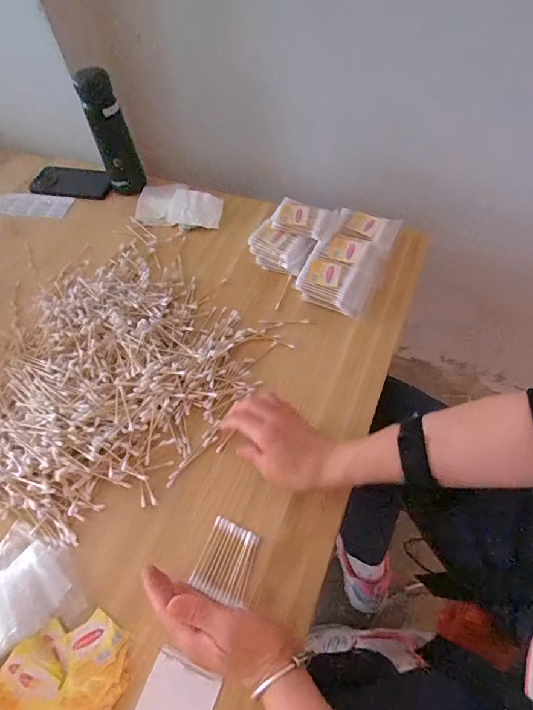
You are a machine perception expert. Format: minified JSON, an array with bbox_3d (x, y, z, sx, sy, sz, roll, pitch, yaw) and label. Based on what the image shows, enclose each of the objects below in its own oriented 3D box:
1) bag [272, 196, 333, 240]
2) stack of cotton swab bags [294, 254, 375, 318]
[{"bbox_3d":[0.049,-0.190,0.573,0.077,0.019,0.047,21,60,17],"label":"bag"},{"bbox_3d":[0.092,-0.096,0.545,0.089,0.046,0.060,23,62,18],"label":"stack of cotton swab bags"}]

